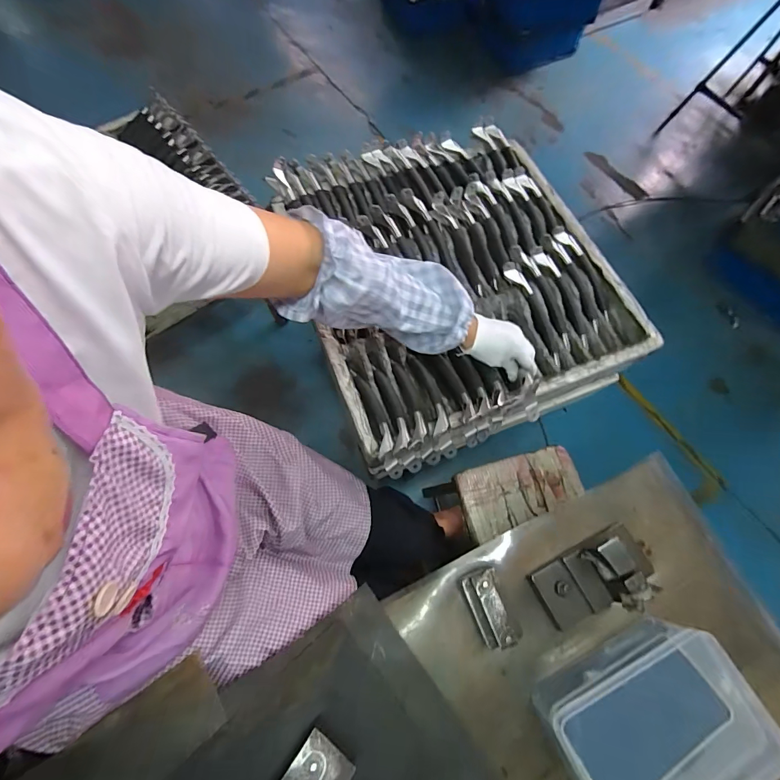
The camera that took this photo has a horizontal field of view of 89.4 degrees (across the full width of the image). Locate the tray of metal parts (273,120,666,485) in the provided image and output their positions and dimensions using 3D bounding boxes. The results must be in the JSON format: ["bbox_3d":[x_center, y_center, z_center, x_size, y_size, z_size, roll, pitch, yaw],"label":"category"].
[{"bbox_3d":[0.120,-0.219,0.716,0.542,0.094,0.595,-19,71,-10],"label":"tray of metal parts"}]

